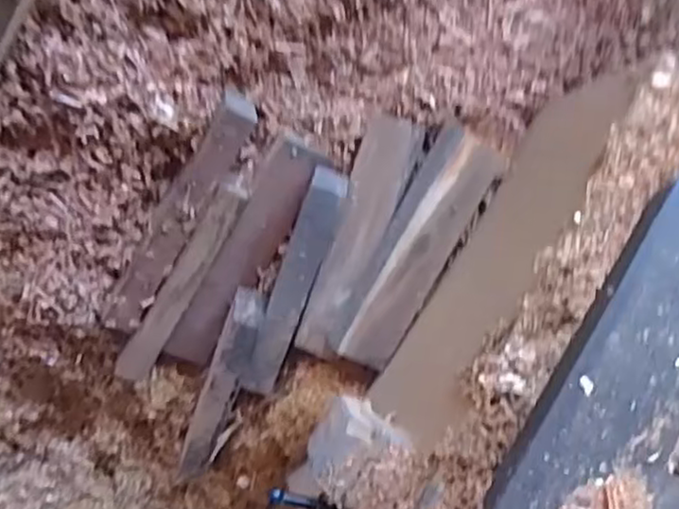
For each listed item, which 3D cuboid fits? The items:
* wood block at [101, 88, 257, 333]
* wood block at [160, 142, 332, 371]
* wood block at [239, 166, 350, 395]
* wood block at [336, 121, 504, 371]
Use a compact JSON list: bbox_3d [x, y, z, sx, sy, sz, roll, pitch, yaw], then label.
[{"bbox_3d":[-0.181,-0.036,0.773,0.051,0.038,0.305,36,110,4],"label":"wood block"},{"bbox_3d":[-0.116,0.007,0.810,0.062,0.043,0.310,34,109,4],"label":"wood block"},{"bbox_3d":[-0.055,0.041,0.794,0.046,0.055,0.282,22,114,3],"label":"wood block"},{"bbox_3d":[0.079,-0.002,0.730,0.072,0.036,0.264,29,99,3],"label":"wood block"}]

